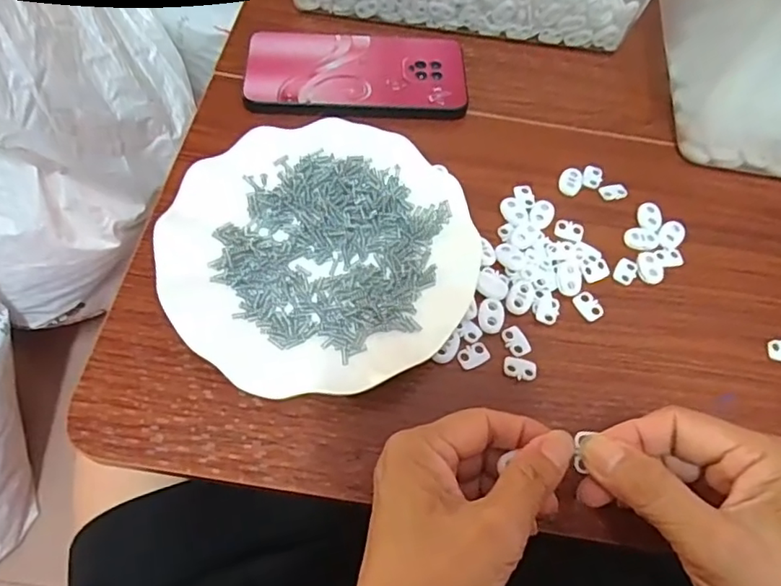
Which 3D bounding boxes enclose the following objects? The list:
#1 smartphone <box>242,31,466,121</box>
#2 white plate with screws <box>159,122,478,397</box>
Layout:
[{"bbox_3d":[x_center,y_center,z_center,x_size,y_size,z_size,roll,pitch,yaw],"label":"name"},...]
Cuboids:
[{"bbox_3d":[-0.025,-0.167,0.431,0.163,0.017,0.085,1,62,-3],"label":"smartphone"},{"bbox_3d":[-0.042,-0.026,0.346,0.179,0.024,0.175,1,62,-3],"label":"white plate with screws"}]

